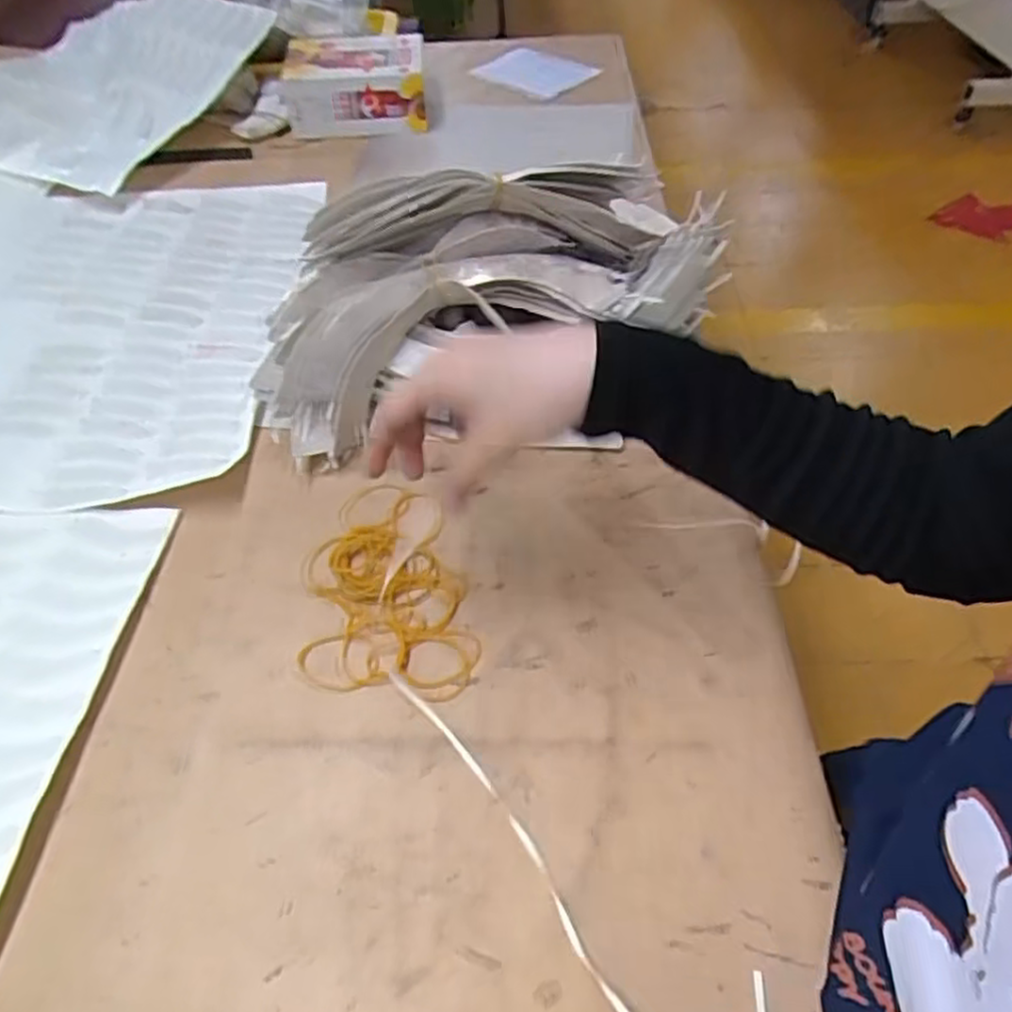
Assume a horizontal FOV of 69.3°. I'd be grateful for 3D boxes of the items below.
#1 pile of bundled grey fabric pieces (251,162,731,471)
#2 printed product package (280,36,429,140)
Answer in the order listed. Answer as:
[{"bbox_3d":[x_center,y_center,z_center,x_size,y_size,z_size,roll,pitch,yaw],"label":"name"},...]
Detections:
[{"bbox_3d":[-0.011,-0.161,0.548,0.361,0.134,0.138,-17,52,-13],"label":"pile of bundled grey fabric pieces"},{"bbox_3d":[-0.179,-0.508,0.883,0.166,0.070,0.116,-1,50,0],"label":"printed product package"}]

